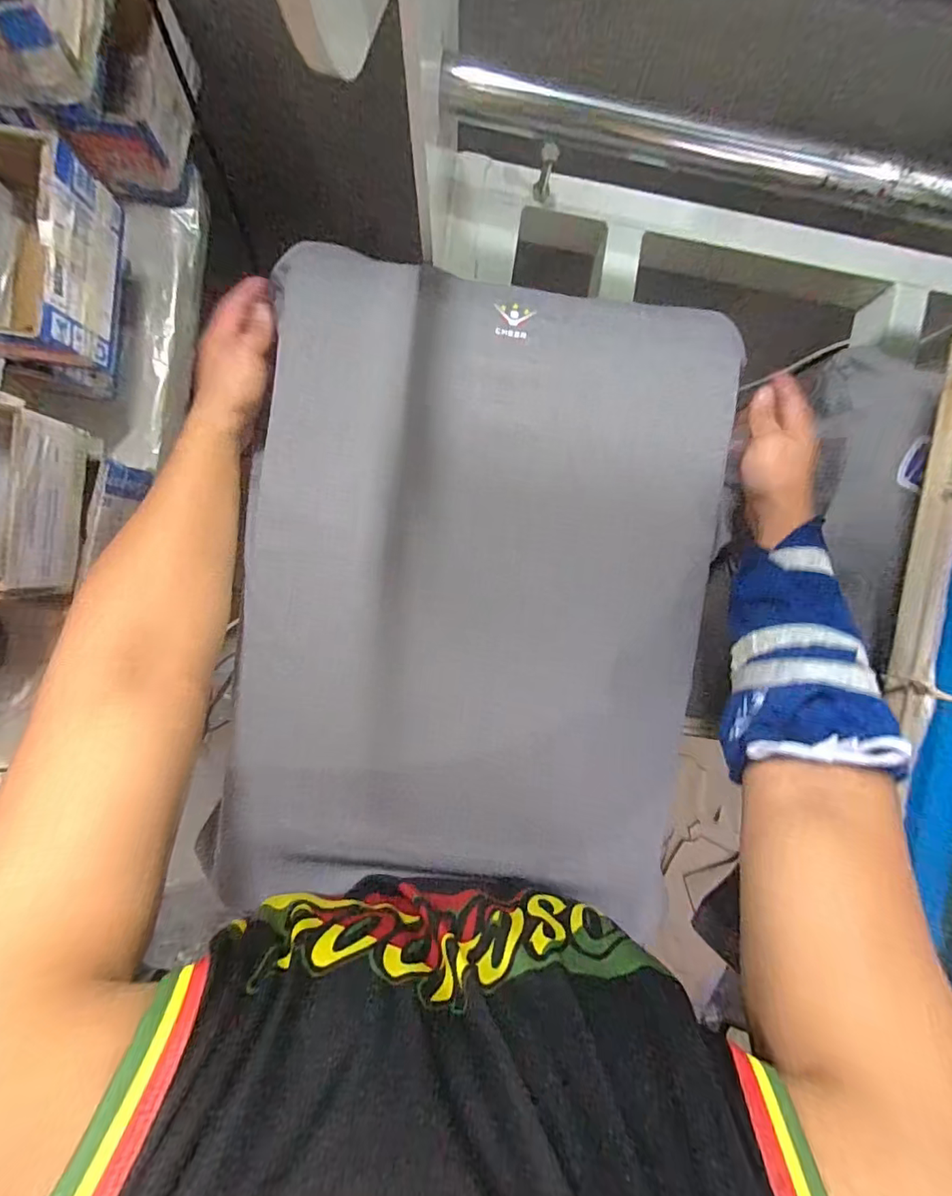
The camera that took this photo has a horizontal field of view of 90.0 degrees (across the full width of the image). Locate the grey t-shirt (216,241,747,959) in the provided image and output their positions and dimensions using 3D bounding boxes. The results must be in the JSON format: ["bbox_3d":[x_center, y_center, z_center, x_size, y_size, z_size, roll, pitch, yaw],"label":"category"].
[{"bbox_3d":[0.006,-0.005,0.423,0.401,0.021,0.543,8,92,-4],"label":"grey t-shirt"}]

